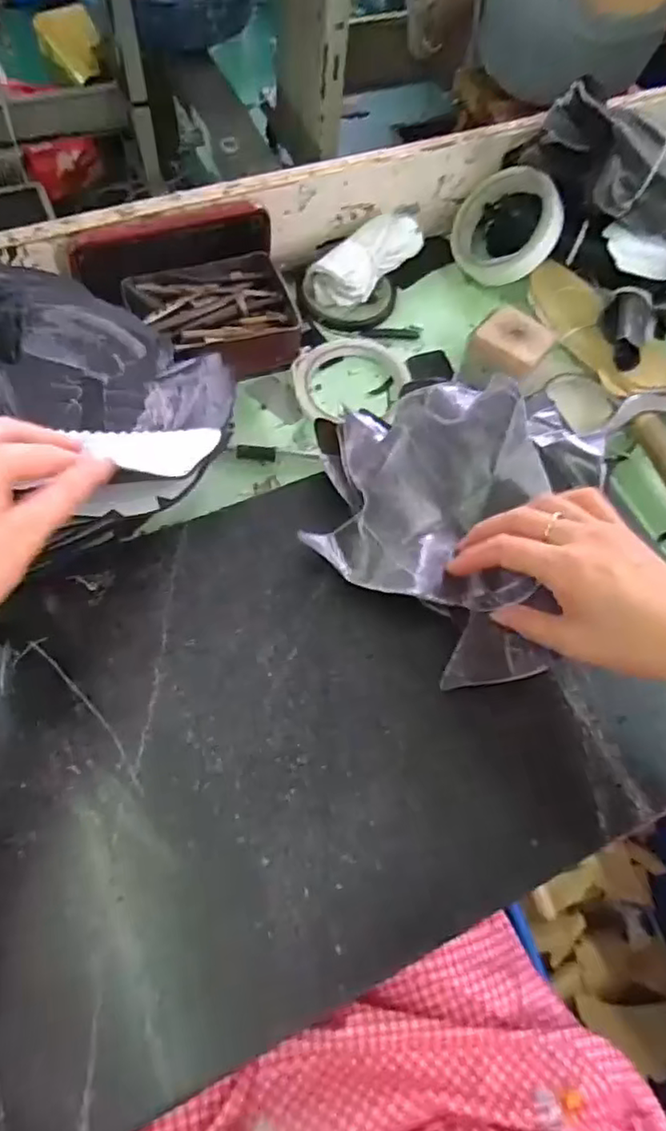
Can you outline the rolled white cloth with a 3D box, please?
[{"bbox_3d":[0.035,-0.272,0.555,0.047,0.035,0.113,39,67,14],"label":"rolled white cloth"}]

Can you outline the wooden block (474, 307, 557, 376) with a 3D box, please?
[{"bbox_3d":[0.140,-0.176,0.489,0.051,0.016,0.047,35,66,12],"label":"wooden block"}]

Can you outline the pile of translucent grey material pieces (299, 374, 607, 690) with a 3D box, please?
[{"bbox_3d":[0.102,-0.037,0.429,0.219,0.060,0.211,-9,61,-8],"label":"pile of translucent grey material pieces"}]

